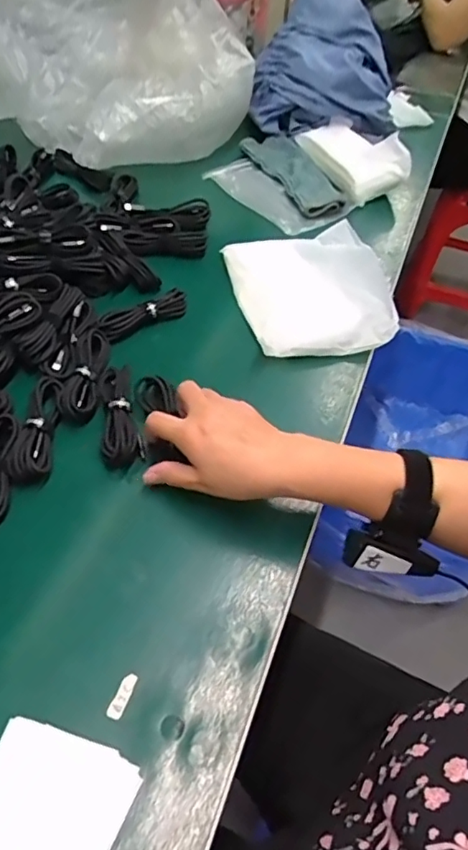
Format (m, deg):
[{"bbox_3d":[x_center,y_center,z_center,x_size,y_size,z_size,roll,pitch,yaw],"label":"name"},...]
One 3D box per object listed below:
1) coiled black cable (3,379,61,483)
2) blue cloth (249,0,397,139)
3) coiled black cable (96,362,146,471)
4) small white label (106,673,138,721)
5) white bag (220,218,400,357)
[{"bbox_3d":[-0.179,0.000,0.507,0.035,0.026,0.114,0,50,-5],"label":"coiled black cable"},{"bbox_3d":[0.145,-0.574,0.885,0.239,0.180,0.199,4,50,-2],"label":"blue cloth"},{"bbox_3d":[-0.109,-0.010,0.519,0.036,0.019,0.115,-9,52,-13],"label":"coiled black cable"},{"bbox_3d":[-0.076,0.184,0.379,0.011,0.004,0.030,20,51,11],"label":"small white label"},{"bbox_3d":[0.092,-0.159,0.653,0.169,0.041,0.195,-8,51,-11],"label":"white bag"}]

